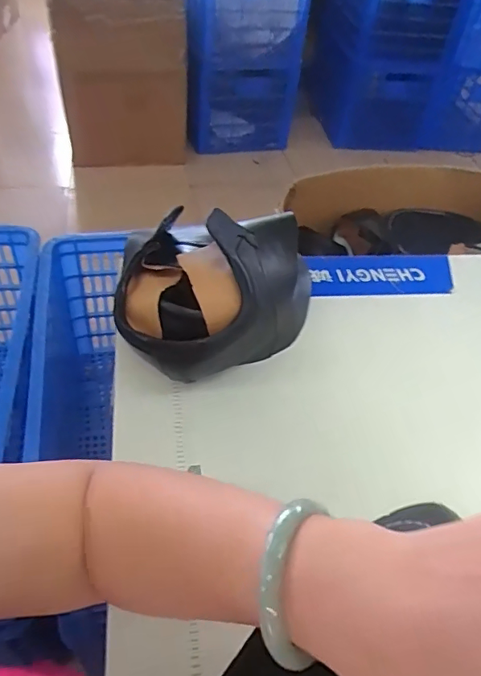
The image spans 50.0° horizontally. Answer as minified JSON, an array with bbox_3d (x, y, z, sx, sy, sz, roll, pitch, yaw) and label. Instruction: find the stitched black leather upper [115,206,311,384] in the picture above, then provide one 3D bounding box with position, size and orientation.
[{"bbox_3d":[-0.013,-0.046,0.512,0.126,0.119,0.227,36,52,25],"label":"stitched black leather upper"}]

